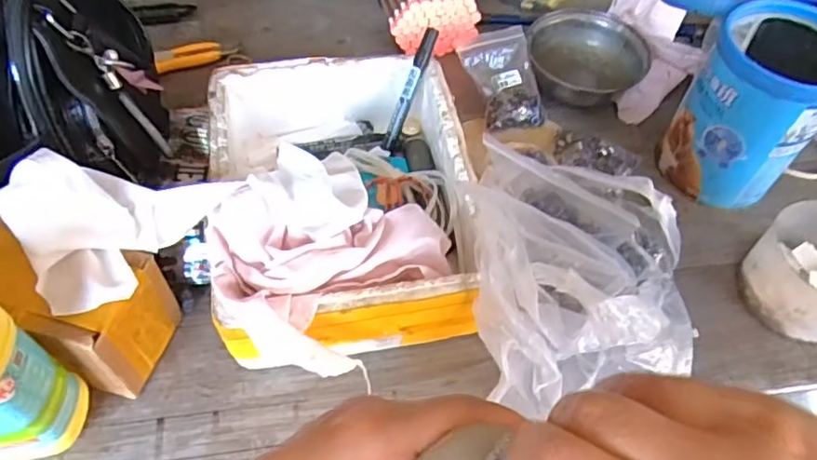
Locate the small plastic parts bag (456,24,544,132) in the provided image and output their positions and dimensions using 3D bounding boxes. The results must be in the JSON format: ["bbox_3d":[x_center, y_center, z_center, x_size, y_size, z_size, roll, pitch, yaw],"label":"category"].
[{"bbox_3d":[0.108,-0.176,0.713,0.081,0.014,0.120,-11,83,-12],"label":"small plastic parts bag"}]

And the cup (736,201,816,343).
[{"bbox_3d":[0.387,0.039,0.578,0.115,0.068,0.113,1,56,-2],"label":"cup"}]

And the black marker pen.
[{"bbox_3d":[0.002,-0.144,0.629,0.015,0.017,0.126,25,102,13],"label":"black marker pen"}]

